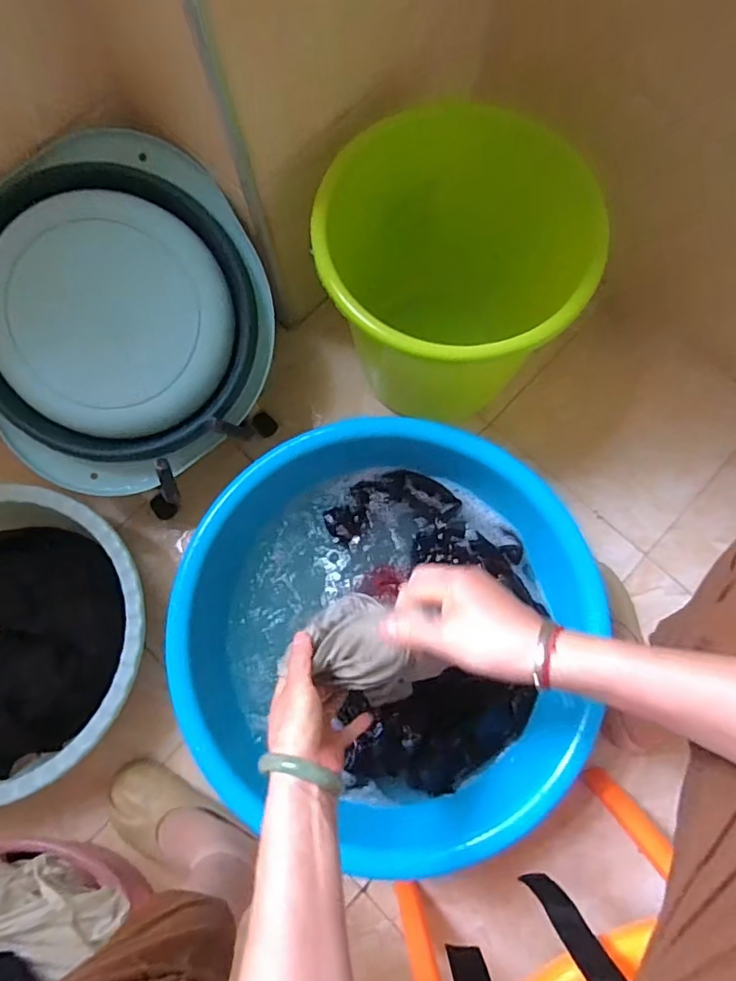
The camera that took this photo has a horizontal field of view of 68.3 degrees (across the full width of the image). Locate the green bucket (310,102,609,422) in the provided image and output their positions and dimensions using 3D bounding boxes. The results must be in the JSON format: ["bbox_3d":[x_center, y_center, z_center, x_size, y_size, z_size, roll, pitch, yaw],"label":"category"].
[{"bbox_3d":[0.098,-0.253,0.721,0.303,0.317,0.274,8,77,4],"label":"green bucket"}]

